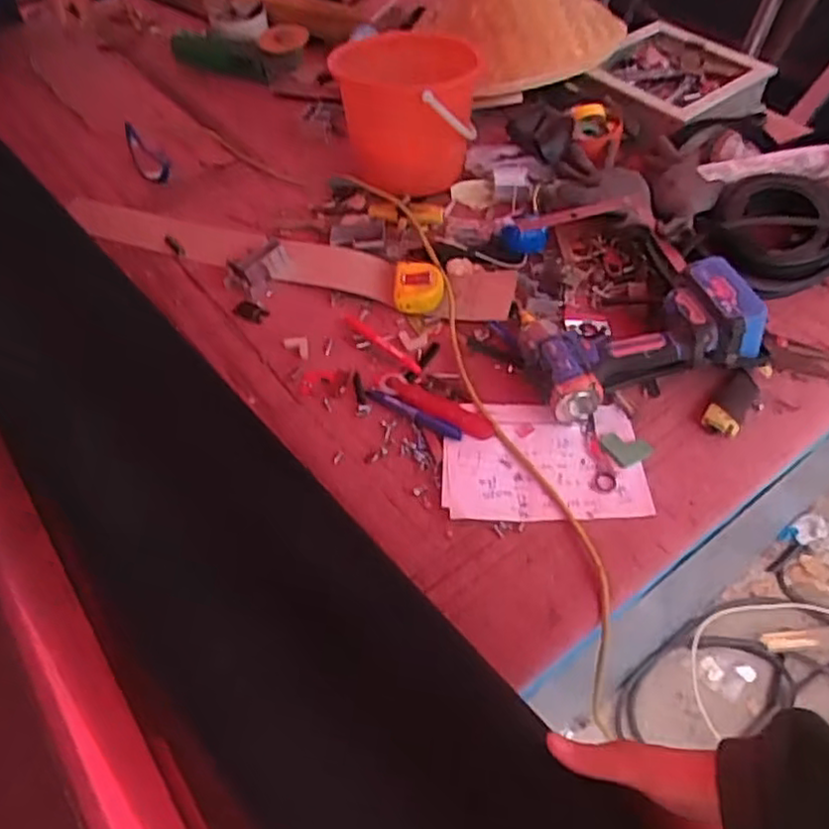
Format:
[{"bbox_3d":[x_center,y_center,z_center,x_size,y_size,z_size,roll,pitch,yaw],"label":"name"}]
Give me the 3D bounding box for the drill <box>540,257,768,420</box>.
[{"bbox_3d":[0.263,-0.080,0.809,0.238,0.080,0.114,-23,53,3],"label":"drill"}]

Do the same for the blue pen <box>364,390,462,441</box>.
[{"bbox_3d":[-0.003,-0.002,0.812,0.130,0.012,0.018,29,57,21],"label":"blue pen"}]

